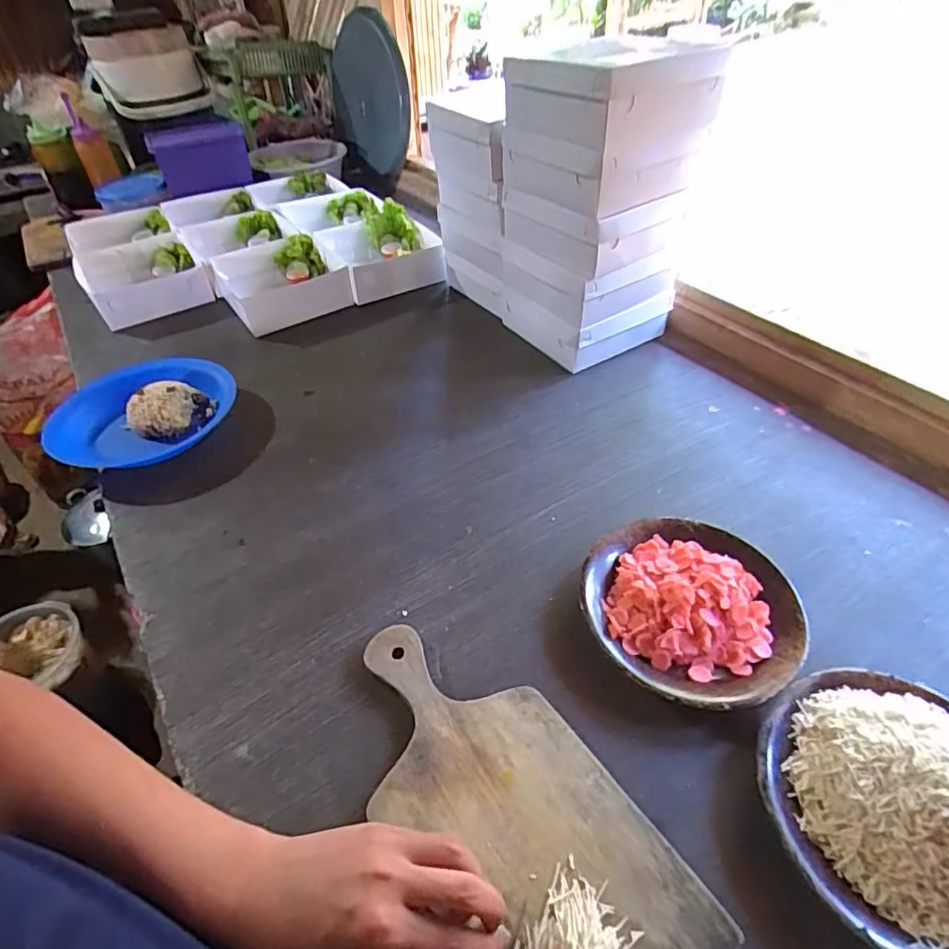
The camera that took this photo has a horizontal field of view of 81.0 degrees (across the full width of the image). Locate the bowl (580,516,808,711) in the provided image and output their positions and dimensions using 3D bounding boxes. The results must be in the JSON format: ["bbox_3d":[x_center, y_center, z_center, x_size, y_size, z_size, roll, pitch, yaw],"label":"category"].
[{"bbox_3d":[0.192,0.113,0.498,0.178,0.047,0.180,-2,45,2],"label":"bowl"}]

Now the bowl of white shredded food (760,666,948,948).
[{"bbox_3d":[0.297,0.217,0.373,0.180,0.069,0.176,-2,45,2],"label":"bowl of white shredded food"}]

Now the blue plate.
[{"bbox_3d":[-0.436,-0.079,0.740,0.194,0.045,0.224,23,50,24],"label":"blue plate"}]

